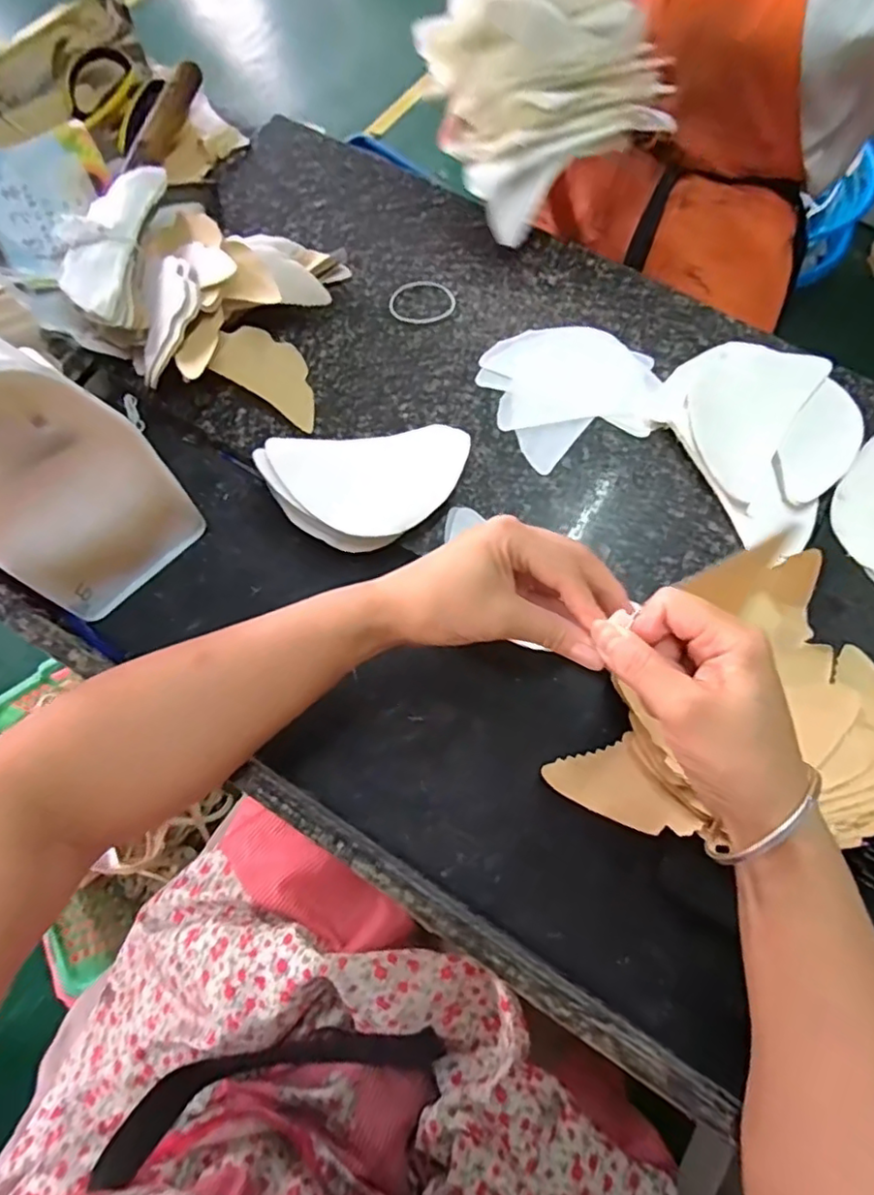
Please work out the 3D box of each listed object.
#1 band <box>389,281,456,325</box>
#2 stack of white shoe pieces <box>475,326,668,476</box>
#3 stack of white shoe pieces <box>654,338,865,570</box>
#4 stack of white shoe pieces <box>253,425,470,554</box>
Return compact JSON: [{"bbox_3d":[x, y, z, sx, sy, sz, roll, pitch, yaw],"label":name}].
[{"bbox_3d":[-0.015,-0.266,0.554,0.059,0.004,0.050,-24,73,-8],"label":"band"},{"bbox_3d":[0.114,-0.178,0.519,0.138,0.006,0.127,-19,72,-6],"label":"stack of white shoe pieces"},{"bbox_3d":[0.263,-0.130,0.487,0.133,0.024,0.168,-27,73,-9],"label":"stack of white shoe pieces"},{"bbox_3d":[-0.053,-0.080,0.471,0.152,0.032,0.092,-6,72,-2],"label":"stack of white shoe pieces"}]

